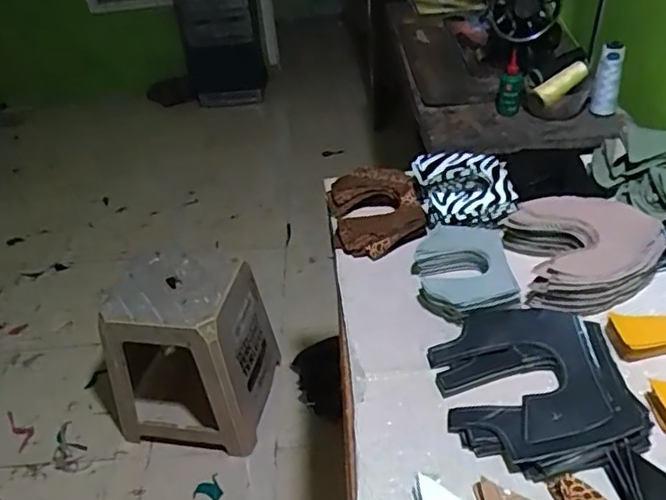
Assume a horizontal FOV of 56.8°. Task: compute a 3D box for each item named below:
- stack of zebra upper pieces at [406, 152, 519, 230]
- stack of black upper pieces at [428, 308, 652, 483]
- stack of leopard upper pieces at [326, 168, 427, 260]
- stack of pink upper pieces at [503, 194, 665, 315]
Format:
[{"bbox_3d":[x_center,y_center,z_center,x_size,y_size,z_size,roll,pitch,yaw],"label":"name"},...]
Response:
[{"bbox_3d":[0.201,-0.086,0.944,0.141,0.053,0.159,-4,39,2],"label":"stack of zebra upper pieces"},{"bbox_3d":[0.216,0.142,0.674,0.188,0.039,0.213,-9,39,-4],"label":"stack of black upper pieces"},{"bbox_3d":[0.065,-0.061,0.954,0.135,0.041,0.175,-7,39,-2],"label":"stack of leopard upper pieces"},{"bbox_3d":[0.331,-0.003,0.821,0.186,0.056,0.178,-11,39,-7],"label":"stack of pink upper pieces"}]

